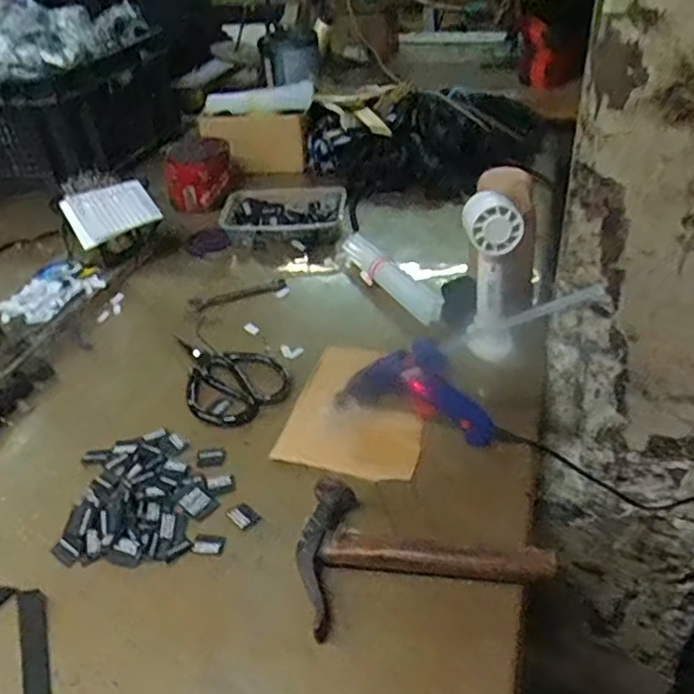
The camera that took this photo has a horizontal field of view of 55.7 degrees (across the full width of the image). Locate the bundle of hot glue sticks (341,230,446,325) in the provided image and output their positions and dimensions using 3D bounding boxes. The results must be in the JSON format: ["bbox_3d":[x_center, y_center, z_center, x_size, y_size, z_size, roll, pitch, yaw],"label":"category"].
[{"bbox_3d":[0.050,-0.086,0.806,0.035,0.037,0.207,-23,41,-23],"label":"bundle of hot glue sticks"}]

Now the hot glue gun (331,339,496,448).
[{"bbox_3d":[0.062,0.036,0.593,0.146,0.079,0.031,12,40,20],"label":"hot glue gun"}]

